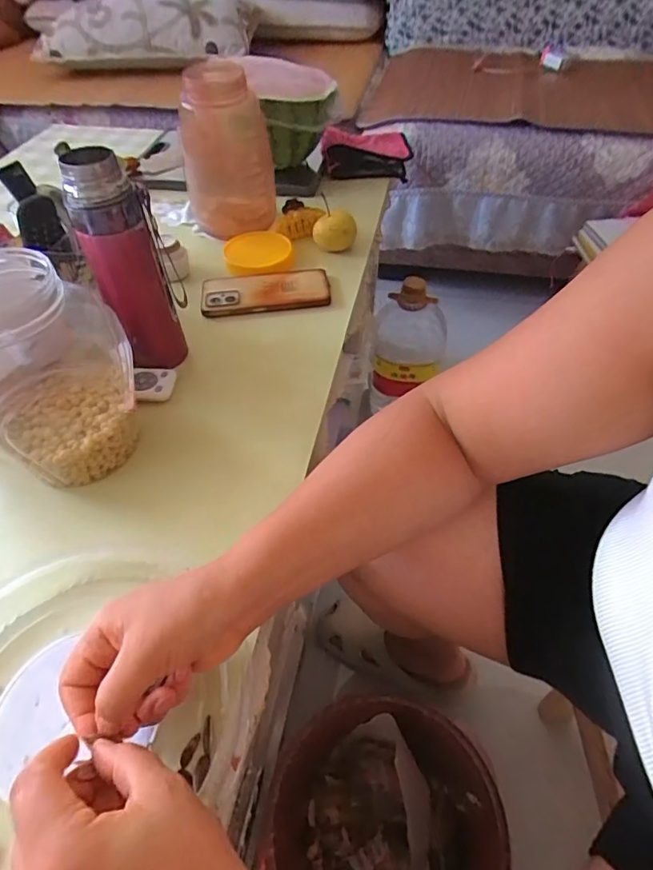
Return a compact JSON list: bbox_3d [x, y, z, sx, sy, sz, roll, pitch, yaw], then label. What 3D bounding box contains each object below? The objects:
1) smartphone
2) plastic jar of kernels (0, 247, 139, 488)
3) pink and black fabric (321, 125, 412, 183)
[{"bbox_3d":[-0.079,-0.186,0.644,0.162,0.016,0.075,-6,49,-4],"label":"smartphone"},{"bbox_3d":[-0.238,-0.049,0.424,0.137,0.179,0.118,-26,53,-20],"label":"plastic jar of kernels"},{"bbox_3d":[0.077,-0.523,0.914,0.166,0.049,0.150,-4,49,-1],"label":"pink and black fabric"}]

